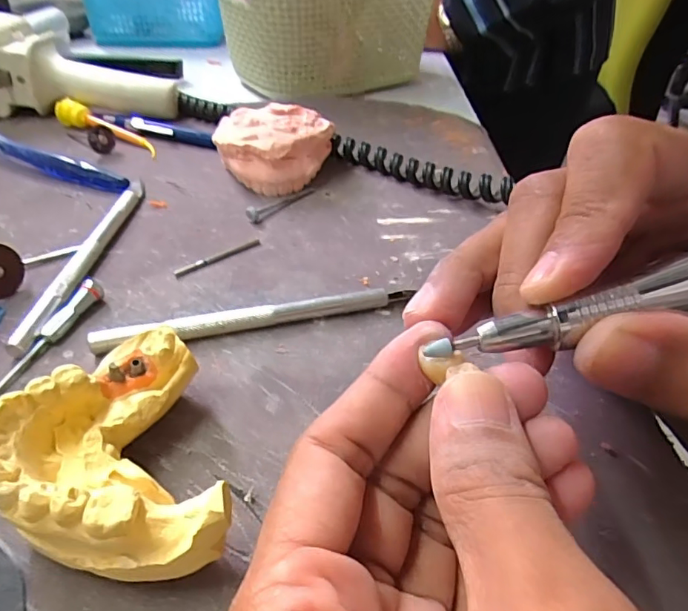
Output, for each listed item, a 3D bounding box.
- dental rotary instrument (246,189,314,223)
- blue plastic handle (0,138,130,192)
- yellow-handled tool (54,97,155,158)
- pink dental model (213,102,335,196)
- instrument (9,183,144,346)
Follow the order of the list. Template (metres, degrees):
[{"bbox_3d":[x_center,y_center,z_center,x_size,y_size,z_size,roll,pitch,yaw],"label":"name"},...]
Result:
[{"bbox_3d":[-0.034,-0.057,0.274,0.006,0.007,0.046,30,48,29],"label":"dental rotary instrument"},{"bbox_3d":[-0.173,-0.083,0.295,0.112,0.012,0.011,18,43,19],"label":"blue plastic handle"},{"bbox_3d":[-0.157,-0.119,0.334,0.089,0.016,0.018,26,46,26],"label":"yellow-handled tool"},{"bbox_3d":[-0.039,-0.088,0.288,0.064,0.036,0.042,-3,40,-5],"label":"pink dental model"},{"bbox_3d":[-0.115,-0.026,0.234,0.009,0.009,0.129,2,40,0],"label":"instrument"}]

